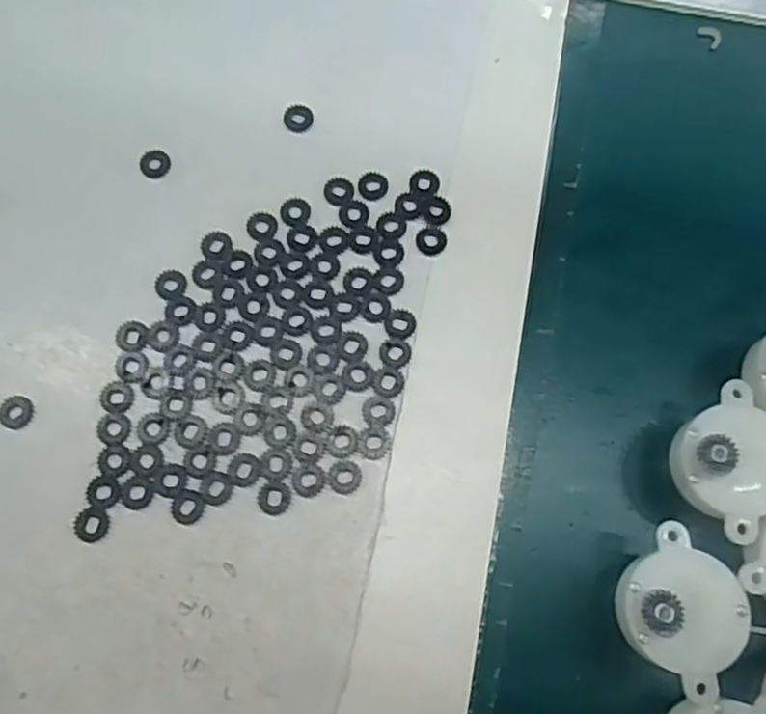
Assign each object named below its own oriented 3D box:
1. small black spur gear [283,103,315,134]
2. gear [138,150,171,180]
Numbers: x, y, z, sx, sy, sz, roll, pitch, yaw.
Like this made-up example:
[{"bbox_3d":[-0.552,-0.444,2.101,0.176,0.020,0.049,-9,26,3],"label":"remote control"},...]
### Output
[{"bbox_3d":[-0.031,-0.087,0.253,0.011,0.004,0.011,0,75,0],"label":"small black spur gear"},{"bbox_3d":[-0.081,-0.069,0.249,0.011,0.004,0.010,0,75,0],"label":"gear"}]

